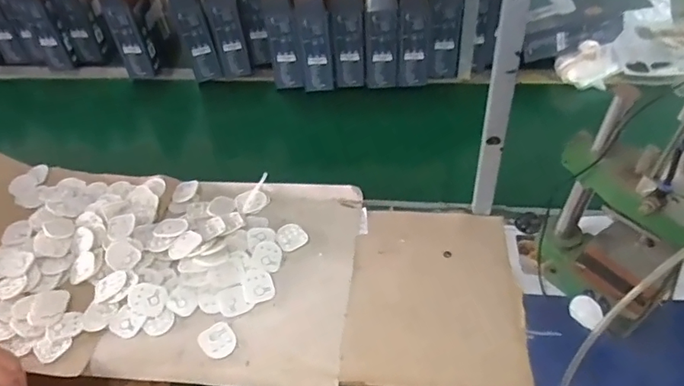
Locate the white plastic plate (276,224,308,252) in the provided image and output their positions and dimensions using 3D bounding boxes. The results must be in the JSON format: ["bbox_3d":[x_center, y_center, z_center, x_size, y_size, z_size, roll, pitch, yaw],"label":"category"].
[{"bbox_3d":[-0.092,0.080,0.922,0.052,0.007,0.059,-25,51,-16],"label":"white plastic plate"}]

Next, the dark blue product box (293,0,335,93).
[{"bbox_3d":[-0.068,-0.421,1.224,0.075,0.249,0.217,-5,48,1],"label":"dark blue product box"}]

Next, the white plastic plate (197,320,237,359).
[{"bbox_3d":[-0.195,0.232,0.794,0.051,0.004,0.060,-34,54,-23],"label":"white plastic plate"}]

